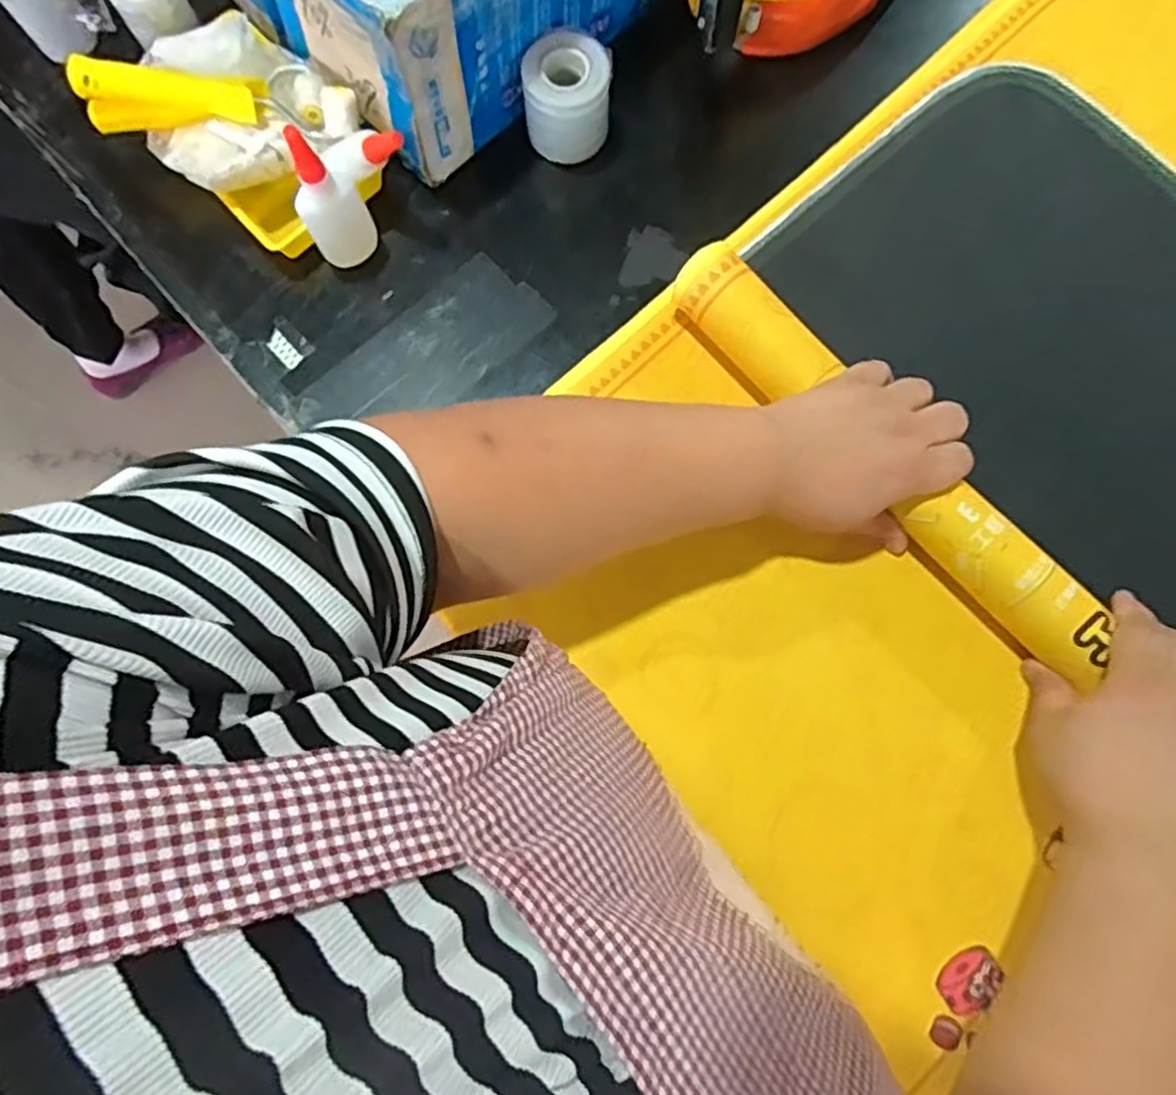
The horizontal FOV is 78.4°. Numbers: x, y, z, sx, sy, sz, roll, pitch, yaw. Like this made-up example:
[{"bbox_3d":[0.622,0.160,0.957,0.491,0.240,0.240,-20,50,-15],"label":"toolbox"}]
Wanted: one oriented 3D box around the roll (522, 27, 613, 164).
[{"bbox_3d":[-0.016,-0.356,0.580,0.067,0.073,0.064,0,79,-1],"label":"roll"}]

